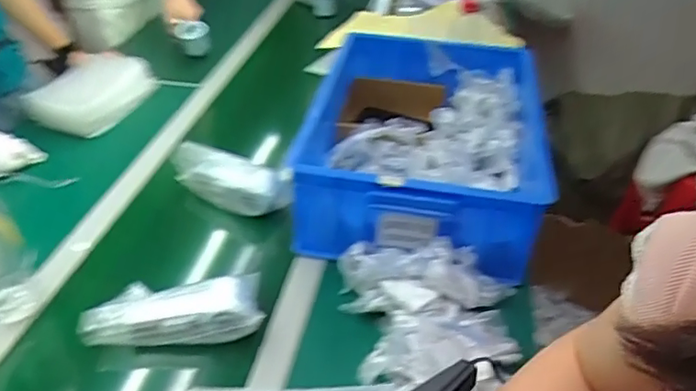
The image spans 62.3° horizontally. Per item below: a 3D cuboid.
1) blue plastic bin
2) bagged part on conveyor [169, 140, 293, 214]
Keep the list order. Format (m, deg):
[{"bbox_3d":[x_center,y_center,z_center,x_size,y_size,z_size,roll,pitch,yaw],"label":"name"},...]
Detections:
[{"bbox_3d":[0.123,-0.096,0.939,0.365,0.151,0.462,7,39,8],"label":"blue plastic bin"},{"bbox_3d":[-0.194,-0.029,0.957,0.220,0.071,0.079,15,41,18],"label":"bagged part on conveyor"}]

